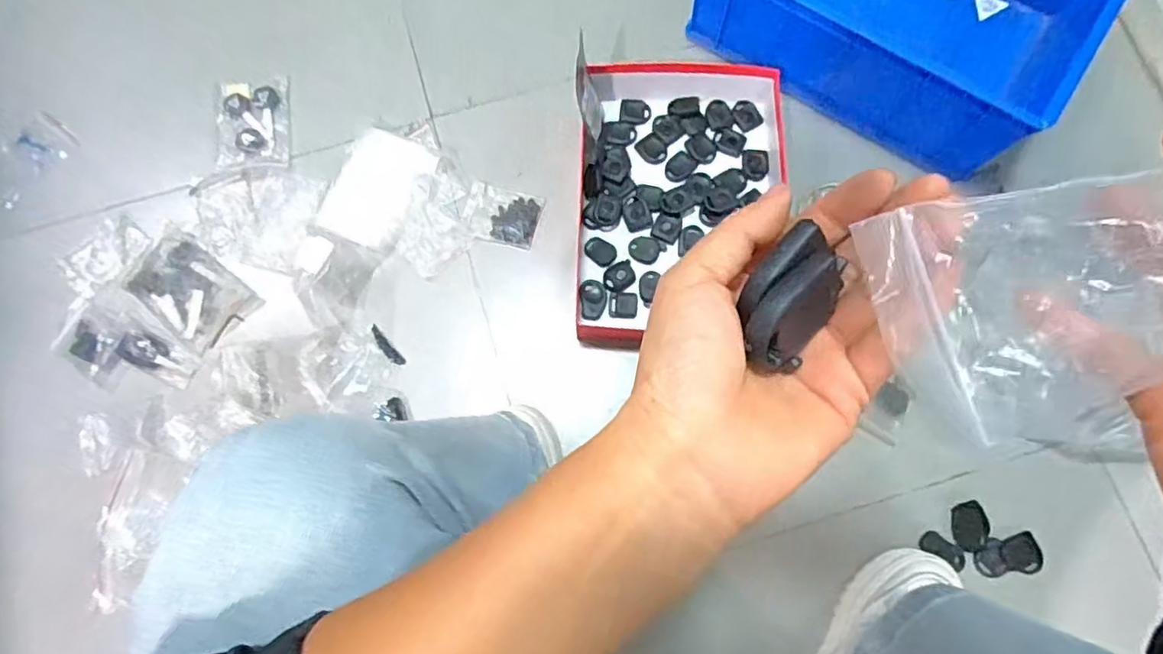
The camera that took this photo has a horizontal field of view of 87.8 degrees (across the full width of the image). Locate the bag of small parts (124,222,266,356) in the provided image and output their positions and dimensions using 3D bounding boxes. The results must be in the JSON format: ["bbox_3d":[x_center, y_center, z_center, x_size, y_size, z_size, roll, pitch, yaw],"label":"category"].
[{"bbox_3d":[-0.463,-0.044,0.711,0.148,0.018,0.090,38,80,9],"label":"bag of small parts"}]

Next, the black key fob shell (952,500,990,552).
[{"bbox_3d":[0.409,0.209,0.636,0.034,0.004,0.050,0,80,18],"label":"black key fob shell"}]

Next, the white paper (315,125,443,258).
[{"bbox_3d":[-0.246,-0.167,0.731,0.097,0.023,0.146,26,78,7],"label":"white paper"}]

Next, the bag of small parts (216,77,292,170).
[{"bbox_3d":[-0.419,-0.261,0.767,0.096,0.013,0.116,-7,76,-1],"label":"bag of small parts"}]

